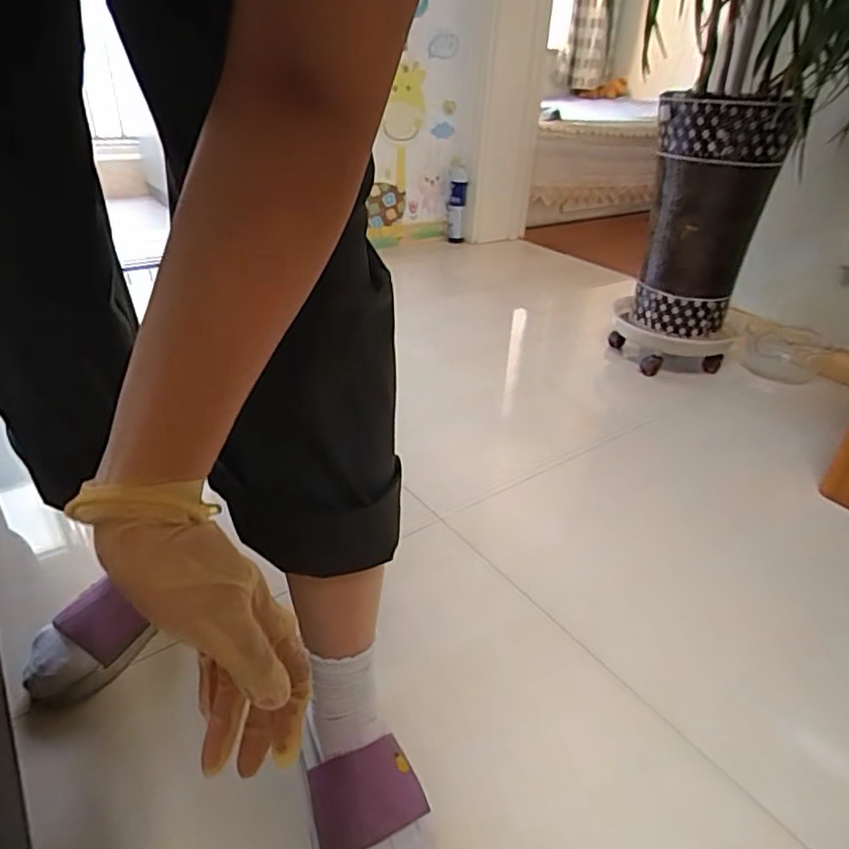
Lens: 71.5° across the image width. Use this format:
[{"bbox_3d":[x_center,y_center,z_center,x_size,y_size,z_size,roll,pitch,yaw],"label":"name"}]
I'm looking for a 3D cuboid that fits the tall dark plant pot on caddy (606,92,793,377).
[{"bbox_3d":[0.633,-0.415,1.413,0.265,0.657,0.299,16,34,21],"label":"tall dark plant pot on caddy"}]

